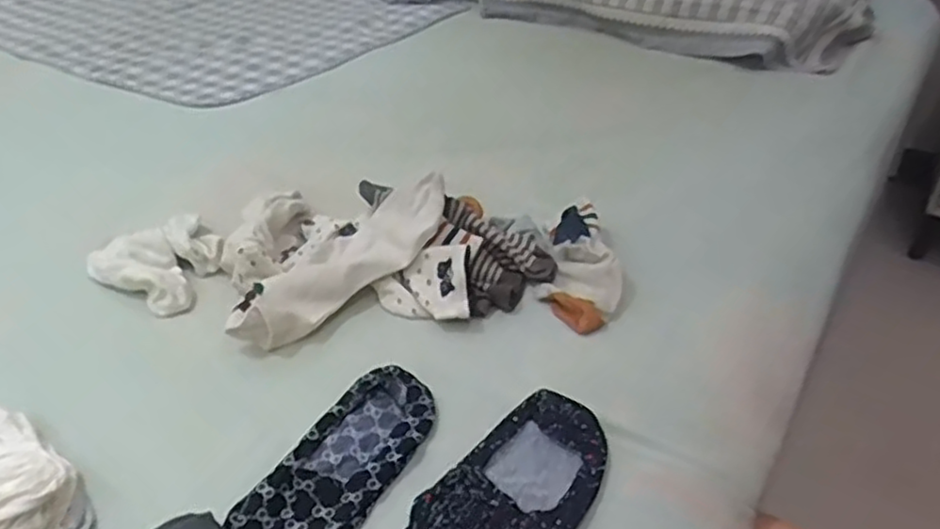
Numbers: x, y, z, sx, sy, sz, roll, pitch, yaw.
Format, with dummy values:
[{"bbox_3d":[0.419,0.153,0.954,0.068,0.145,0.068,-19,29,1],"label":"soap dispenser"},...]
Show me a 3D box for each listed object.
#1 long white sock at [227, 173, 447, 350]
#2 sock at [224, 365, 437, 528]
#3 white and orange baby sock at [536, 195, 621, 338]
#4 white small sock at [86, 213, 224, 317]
[{"bbox_3d":[-0.126,-0.009,0.657,0.221,0.082,0.090,-27,43,-33],"label":"long white sock"},{"bbox_3d":[-0.088,0.140,0.505,0.073,0.013,0.180,19,39,24],"label":"sock"},{"bbox_3d":[0.108,-0.003,0.688,0.078,0.042,0.165,7,36,9],"label":"white and orange baby sock"},{"bbox_3d":[-0.300,0.001,0.686,0.117,0.033,0.129,-17,39,-23],"label":"white small sock"}]

